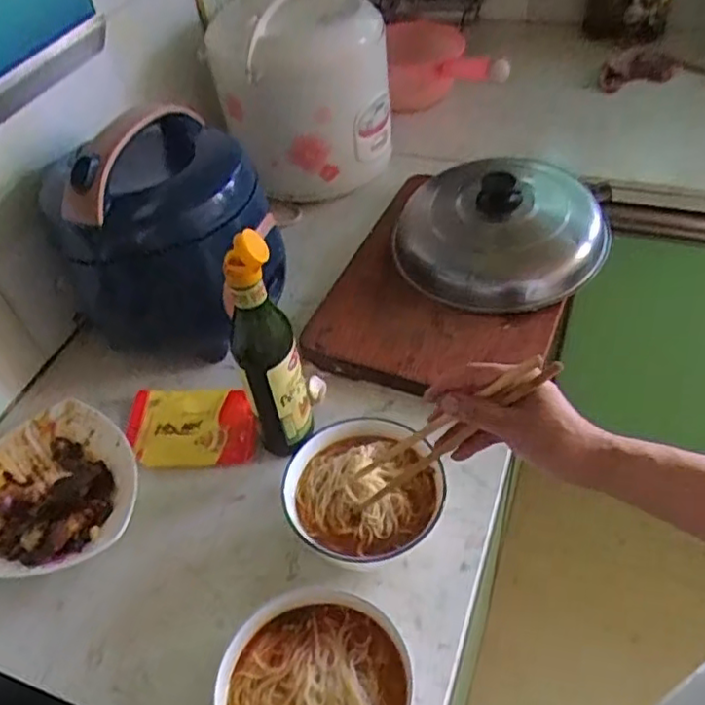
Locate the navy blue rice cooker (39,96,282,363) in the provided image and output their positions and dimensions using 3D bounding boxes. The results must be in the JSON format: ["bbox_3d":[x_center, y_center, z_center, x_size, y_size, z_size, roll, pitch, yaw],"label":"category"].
[{"bbox_3d":[-0.191,-0.125,0.744,0.192,0.232,0.195,10,49,15],"label":"navy blue rice cooker"}]

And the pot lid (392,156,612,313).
[{"bbox_3d":[0.188,-0.158,0.804,0.252,0.087,0.225,9,49,15],"label":"pot lid"}]

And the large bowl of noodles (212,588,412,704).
[{"bbox_3d":[-0.030,0.267,0.503,0.145,0.051,0.138,-4,47,4],"label":"large bowl of noodles"}]

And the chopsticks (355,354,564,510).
[{"bbox_3d":[0.075,0.064,0.513,0.027,0.220,0.033,26,41,-25],"label":"chopsticks"}]

